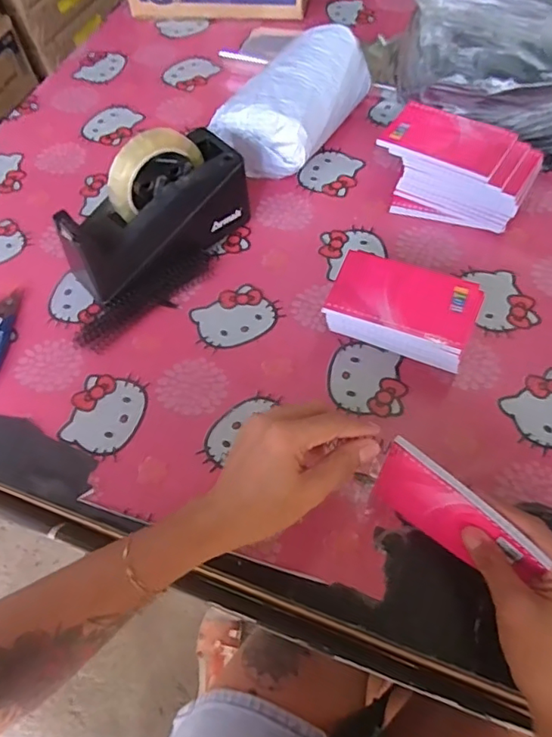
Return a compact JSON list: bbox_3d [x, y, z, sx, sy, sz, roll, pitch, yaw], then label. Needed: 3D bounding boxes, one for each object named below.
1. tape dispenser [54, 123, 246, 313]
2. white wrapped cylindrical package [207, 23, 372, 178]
[{"bbox_3d":[-0.123,-0.164,0.563,0.197,0.122,0.082,-32,61,-17],"label":"tape dispenser"},{"bbox_3d":[0.025,-0.319,0.663,0.117,0.106,0.187,27,62,19],"label":"white wrapped cylindrical package"}]

